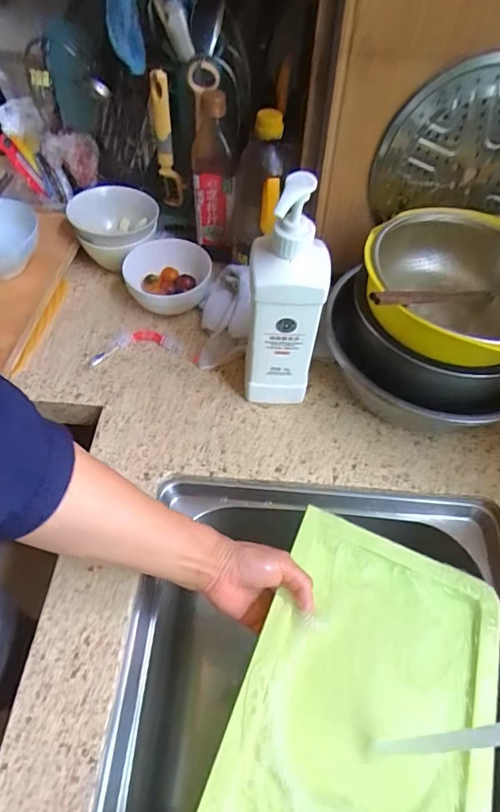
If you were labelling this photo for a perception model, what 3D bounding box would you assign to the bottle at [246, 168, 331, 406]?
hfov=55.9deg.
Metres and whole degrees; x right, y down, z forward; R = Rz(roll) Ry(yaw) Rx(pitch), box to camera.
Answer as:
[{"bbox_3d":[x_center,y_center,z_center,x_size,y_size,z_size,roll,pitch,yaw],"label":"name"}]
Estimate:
[{"bbox_3d":[0.037,-0.101,0.522,0.075,0.290,0.047,3,55,-1],"label":"bottle"}]

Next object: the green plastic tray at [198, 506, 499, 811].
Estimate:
[{"bbox_3d":[0.098,0.279,0.401,0.218,0.013,0.353,23,51,5],"label":"green plastic tray"}]

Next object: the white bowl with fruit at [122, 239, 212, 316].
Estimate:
[{"bbox_3d":[-0.124,-0.184,0.704,0.126,0.070,0.109,0,55,-3],"label":"white bowl with fruit"}]

